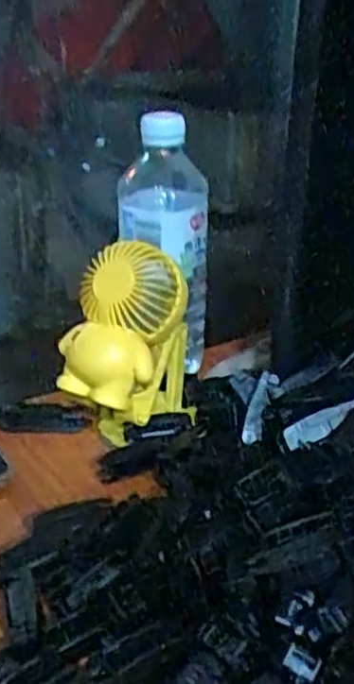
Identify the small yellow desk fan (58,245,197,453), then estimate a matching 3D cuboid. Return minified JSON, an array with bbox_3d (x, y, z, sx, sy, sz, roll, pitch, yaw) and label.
[{"bbox_3d":[-0.036,0.010,0.484,0.082,0.144,0.081,0,27,1],"label":"small yellow desk fan"}]

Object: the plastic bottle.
[{"bbox_3d":[-0.007,-0.073,0.571,0.074,0.199,0.063,18,32,33],"label":"plastic bottle"}]

